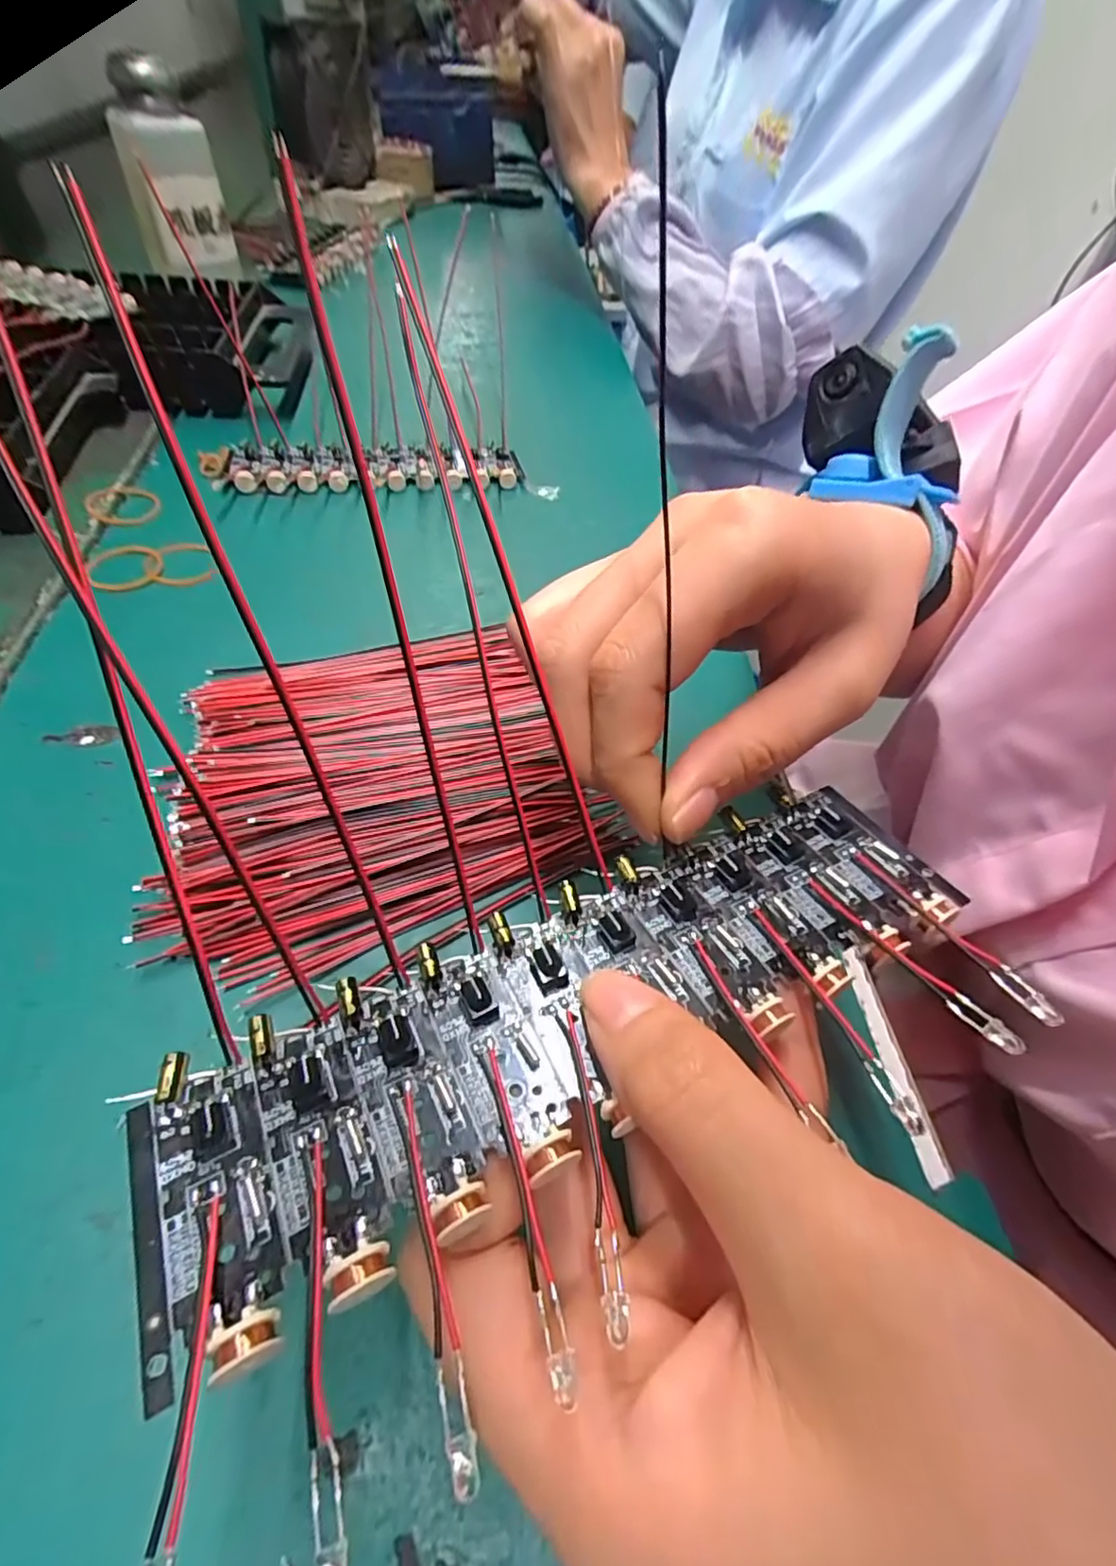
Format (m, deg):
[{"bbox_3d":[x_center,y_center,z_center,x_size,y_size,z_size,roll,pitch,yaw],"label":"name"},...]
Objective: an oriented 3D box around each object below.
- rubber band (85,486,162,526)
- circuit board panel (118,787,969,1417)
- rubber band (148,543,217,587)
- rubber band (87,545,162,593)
[{"bbox_3d":[-0.219,-0.141,0.311,0.031,0.004,0.035,-25,58,-20],"label":"rubber band"},{"bbox_3d":[0.008,0.040,0.121,0.161,0.011,0.046,-20,57,-21],"label":"circuit board panel"},{"bbox_3d":[-0.174,-0.104,0.291,0.027,0.004,0.033,-7,54,-9],"label":"rubber band"},{"bbox_3d":[-0.199,-0.100,0.283,0.030,0.004,0.032,-29,60,-23],"label":"rubber band"}]

